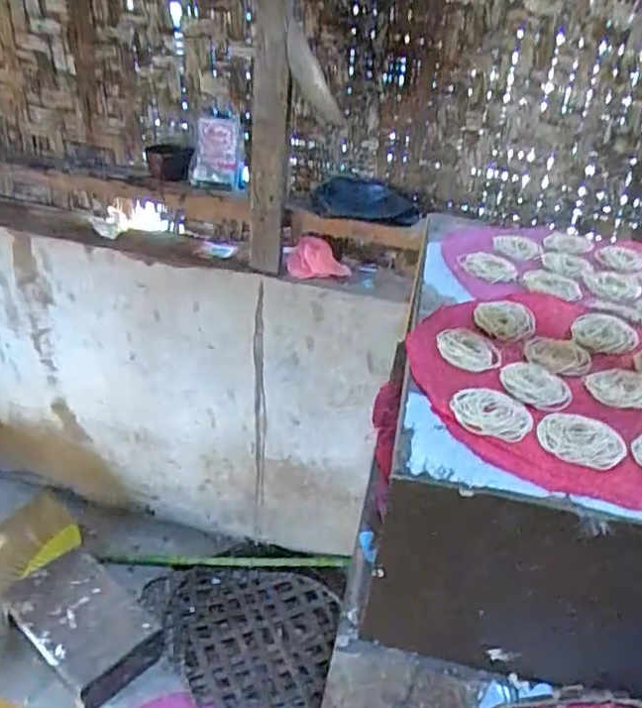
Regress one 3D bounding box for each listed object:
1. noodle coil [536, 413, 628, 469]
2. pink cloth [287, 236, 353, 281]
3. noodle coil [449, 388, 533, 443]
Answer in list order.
[{"bbox_3d":[0.237,0.076,0.595,0.073,0.005,0.065,19,36,19],"label":"noodle coil"},{"bbox_3d":[-0.006,-0.188,1.280,0.122,0.102,0.054,0,34,-8],"label":"pink cloth"},{"bbox_3d":[0.160,0.054,0.615,0.072,0.006,0.068,4,33,-3],"label":"noodle coil"}]

